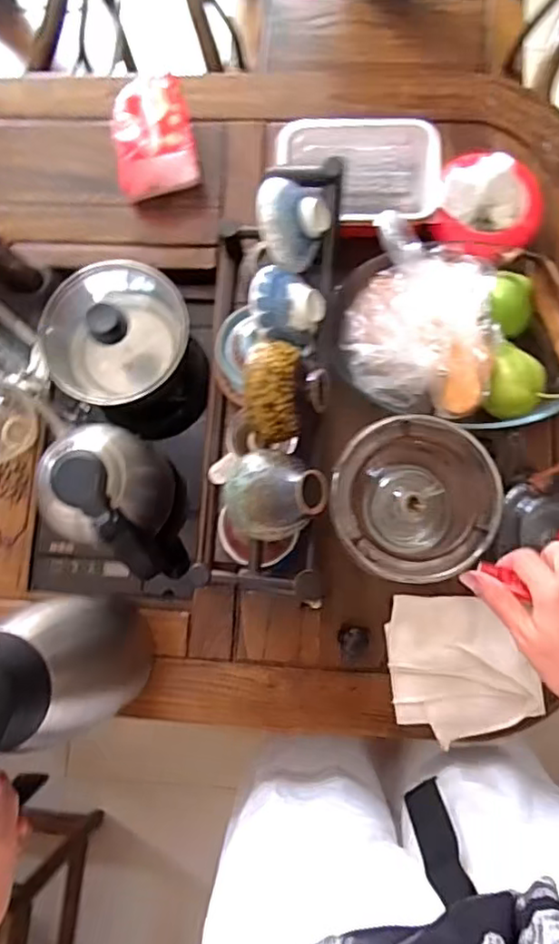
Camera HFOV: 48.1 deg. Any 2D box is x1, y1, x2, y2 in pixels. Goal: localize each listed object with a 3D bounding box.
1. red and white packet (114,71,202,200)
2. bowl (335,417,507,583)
[{"bbox_3d":[-0.154,-0.403,0.742,0.099,0.063,0.127,-13,80,2],"label":"red and white packet"},{"bbox_3d":[0.128,0.030,0.634,0.147,0.121,0.142,-1,81,4],"label":"bowl"}]

